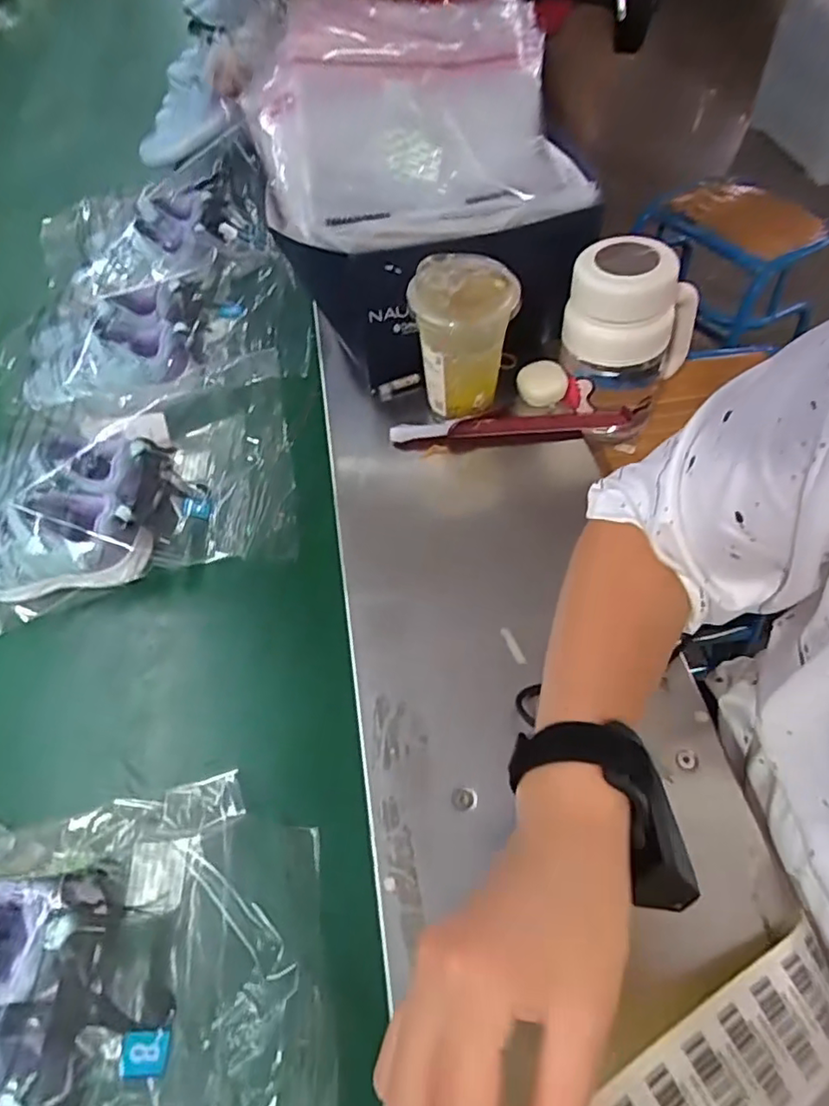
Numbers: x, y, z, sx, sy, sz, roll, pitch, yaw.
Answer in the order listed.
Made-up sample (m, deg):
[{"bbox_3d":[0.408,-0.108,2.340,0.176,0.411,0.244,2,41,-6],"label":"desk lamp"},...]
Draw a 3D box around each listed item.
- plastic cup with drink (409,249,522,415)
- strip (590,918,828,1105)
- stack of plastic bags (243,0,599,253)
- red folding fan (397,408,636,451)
[{"bbox_3d":[0.045,-0.188,0.554,0.087,0.131,0.079,4,55,6],"label":"plastic cup with drink"},{"bbox_3d":[0.130,0.228,0.258,0.214,0.029,0.046,-6,50,-34],"label":"strip"},{"bbox_3d":[0.004,-0.469,0.671,0.350,0.250,0.064,-9,17,-3],"label":"stack of plastic bags"},{"bbox_3d":[0.090,-0.118,0.586,0.221,0.026,0.021,-4,55,0],"label":"red folding fan"}]

